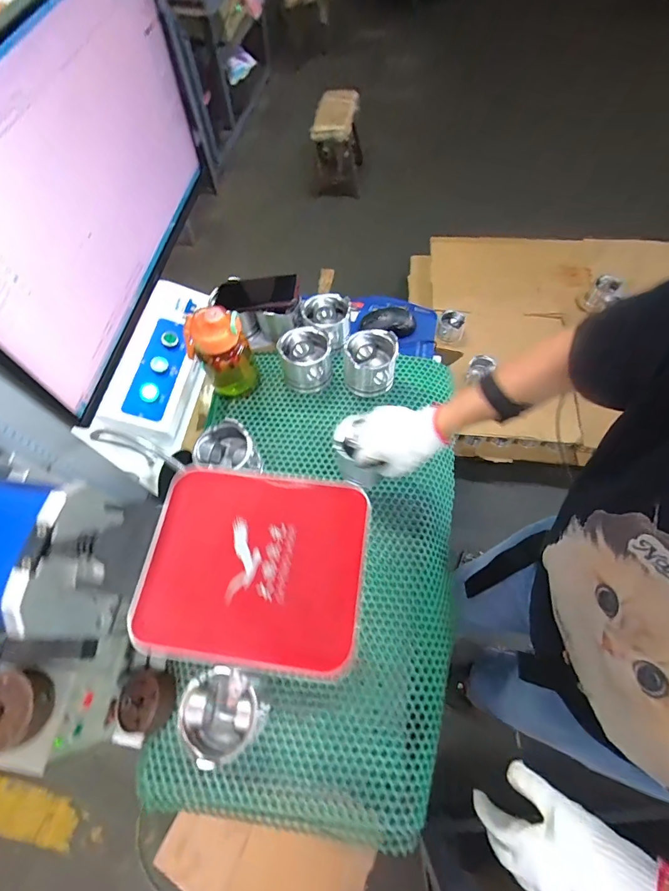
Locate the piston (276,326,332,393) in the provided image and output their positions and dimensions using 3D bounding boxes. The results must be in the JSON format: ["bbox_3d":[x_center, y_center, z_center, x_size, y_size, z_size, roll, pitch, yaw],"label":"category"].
[{"bbox_3d":[-0.052,-0.158,0.735,0.085,0.088,0.093,-1,63,2],"label":"piston"}]

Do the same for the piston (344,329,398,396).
[{"bbox_3d":[0.064,-0.147,0.729,0.092,0.077,0.096,8,64,7],"label":"piston"}]

